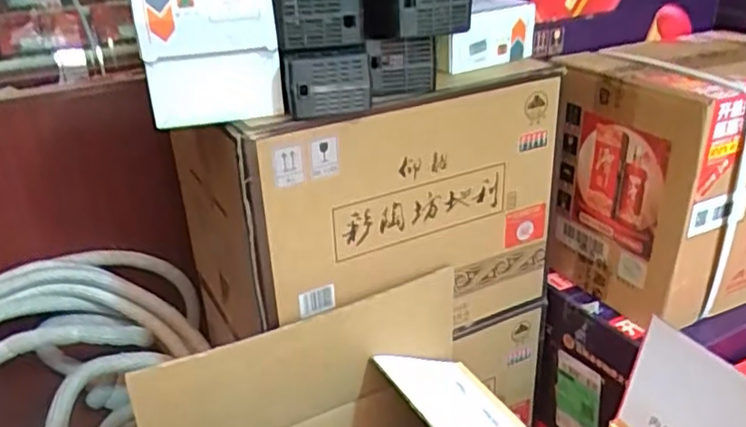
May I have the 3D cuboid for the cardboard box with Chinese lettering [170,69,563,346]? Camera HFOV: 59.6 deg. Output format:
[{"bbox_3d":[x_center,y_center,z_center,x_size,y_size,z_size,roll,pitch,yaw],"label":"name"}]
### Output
[{"bbox_3d":[-0.017,-0.027,0.841,0.394,0.309,0.287,-16,30,-25],"label":"cardboard box with Chinese lettering"}]

